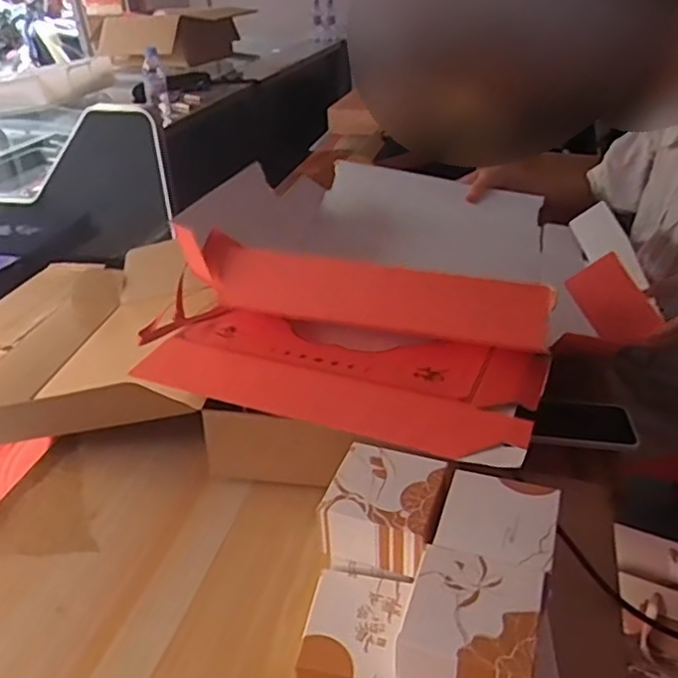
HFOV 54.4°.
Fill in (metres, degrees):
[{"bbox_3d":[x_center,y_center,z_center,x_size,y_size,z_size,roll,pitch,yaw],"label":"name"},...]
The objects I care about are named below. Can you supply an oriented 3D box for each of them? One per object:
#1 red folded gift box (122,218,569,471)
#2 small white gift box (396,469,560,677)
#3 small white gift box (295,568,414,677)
[{"bbox_3d":[-0.007,0.000,0.650,0.389,0.126,0.164,10,35,20],"label":"red folded gift box"},{"bbox_3d":[0.107,0.178,0.484,0.082,0.053,0.168,11,33,19],"label":"small white gift box"},{"bbox_3d":[0.020,0.226,0.499,0.083,0.045,0.088,8,32,14],"label":"small white gift box"}]

